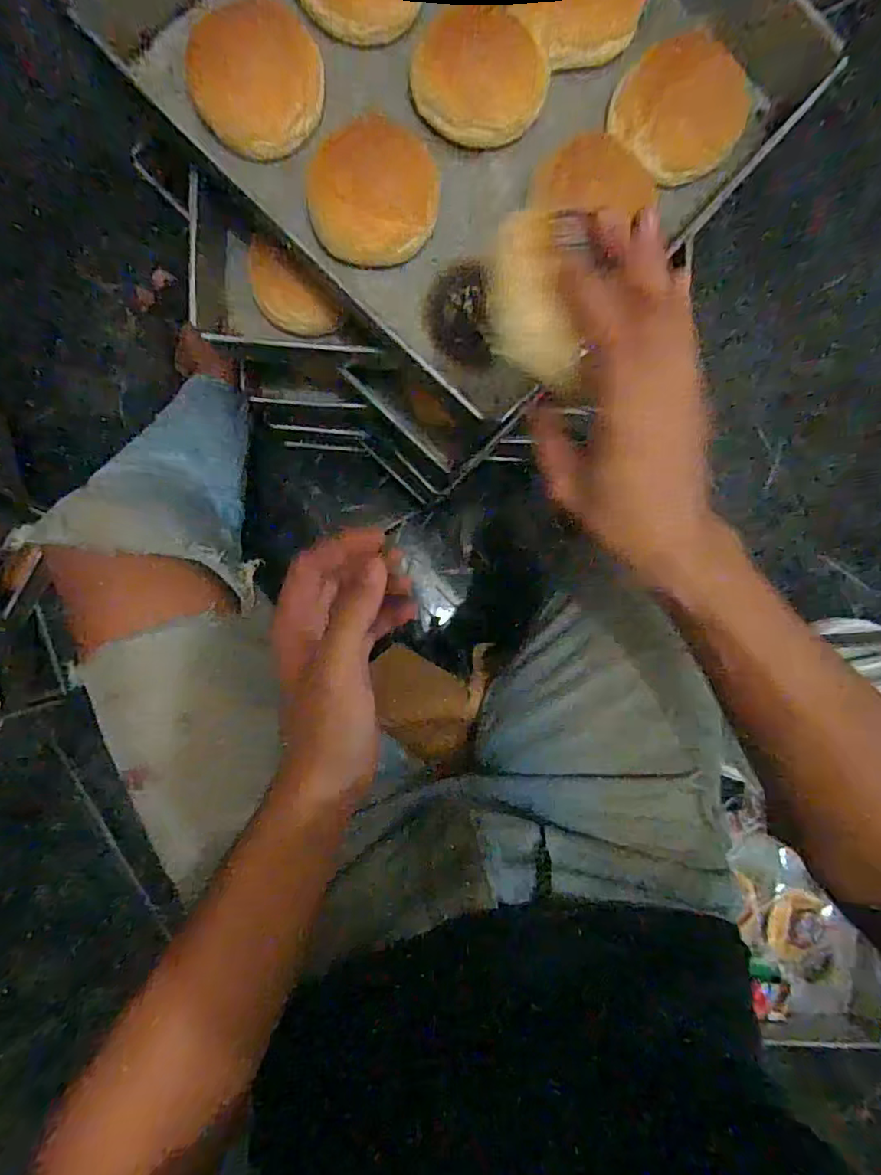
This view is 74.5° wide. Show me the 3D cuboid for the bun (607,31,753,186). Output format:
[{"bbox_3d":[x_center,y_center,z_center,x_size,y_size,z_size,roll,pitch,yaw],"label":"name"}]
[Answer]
[{"bbox_3d":[0.200,-0.398,0.484,0.101,0.035,0.103,0,90,-4],"label":"bun"}]

